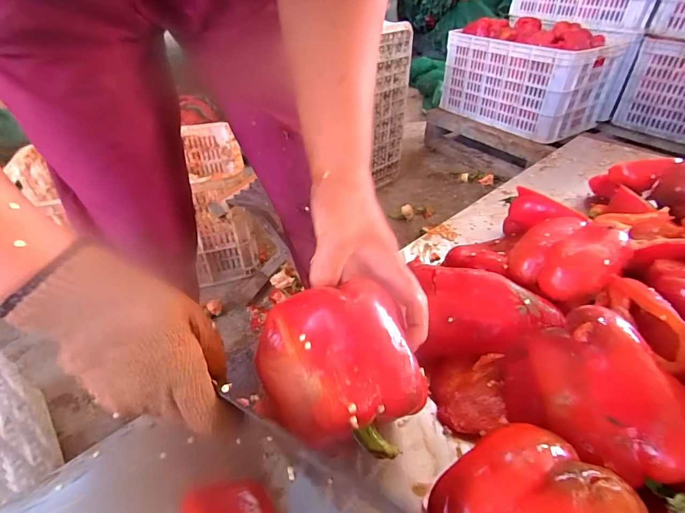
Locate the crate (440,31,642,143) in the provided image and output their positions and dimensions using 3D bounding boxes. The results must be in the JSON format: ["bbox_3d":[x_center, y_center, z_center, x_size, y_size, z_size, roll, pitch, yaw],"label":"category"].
[{"bbox_3d":[0.727,-0.680,1.446,0.459,0.273,0.510,-24,43,-26],"label":"crate"}]

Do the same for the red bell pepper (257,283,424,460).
[{"bbox_3d":[-0.004,0.072,0.251,0.091,0.080,0.097,-21,38,-22],"label":"red bell pepper"}]

